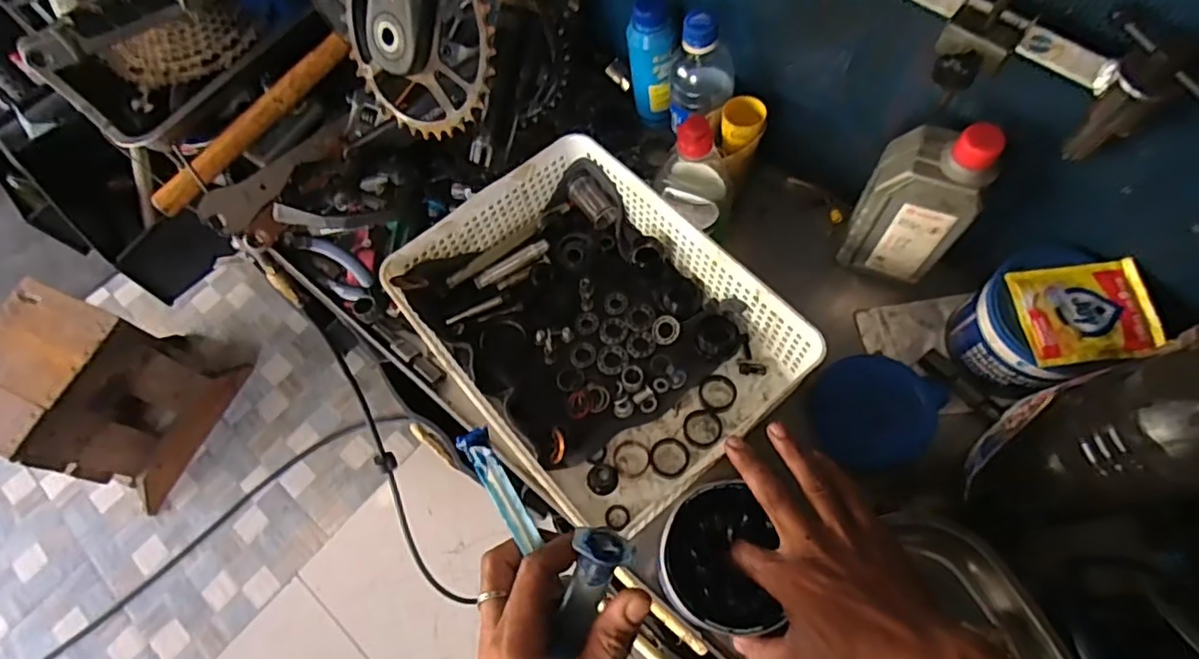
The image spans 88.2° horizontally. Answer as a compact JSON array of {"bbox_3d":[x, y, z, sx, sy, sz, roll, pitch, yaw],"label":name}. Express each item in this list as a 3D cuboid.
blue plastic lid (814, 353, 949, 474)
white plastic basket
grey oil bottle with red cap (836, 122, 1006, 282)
[{"bbox_3d":[0.245,0.072,0.555,0.101,0.020,0.099,0,67,1],"label":"blue plastic lid"},{"bbox_3d":[-0.009,-0.004,0.570,0.259,0.072,0.327,-39,68,-12],"label":"white plastic basket"},{"bbox_3d":[0.267,-0.107,0.525,0.085,0.168,0.048,28,71,16],"label":"grey oil bottle with red cap"}]

